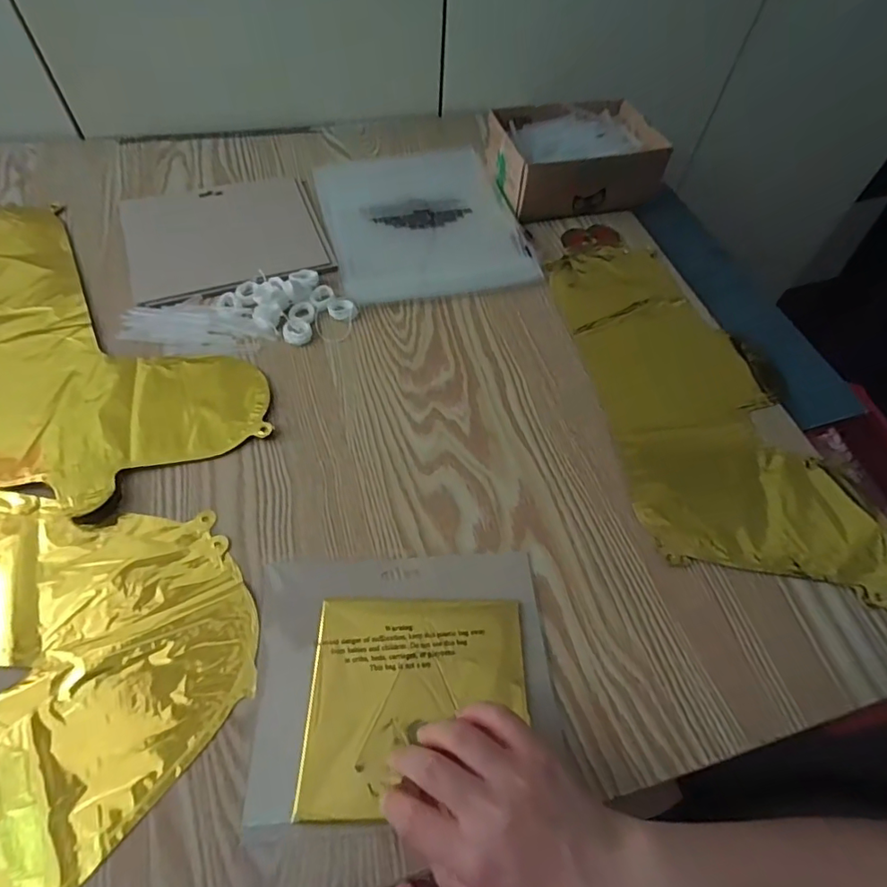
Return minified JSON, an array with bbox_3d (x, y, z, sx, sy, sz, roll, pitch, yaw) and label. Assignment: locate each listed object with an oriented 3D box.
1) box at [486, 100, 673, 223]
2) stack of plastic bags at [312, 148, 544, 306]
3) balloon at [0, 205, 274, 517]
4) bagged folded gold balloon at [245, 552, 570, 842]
[{"bbox_3d":[0.160,-0.353,0.650,0.198,0.062,0.144,-13,60,-12],"label":"box"},{"bbox_3d":[-0.029,-0.264,0.608,0.207,0.013,0.257,-11,59,-11],"label":"stack of plastic bags"},{"bbox_3d":[-0.341,-0.113,0.490,0.230,0.008,0.396,-27,63,-19],"label":"balloon"},{"bbox_3d":[-0.023,0.153,0.353,0.189,0.013,0.161,-2,58,-6],"label":"bagged folded gold balloon"}]

